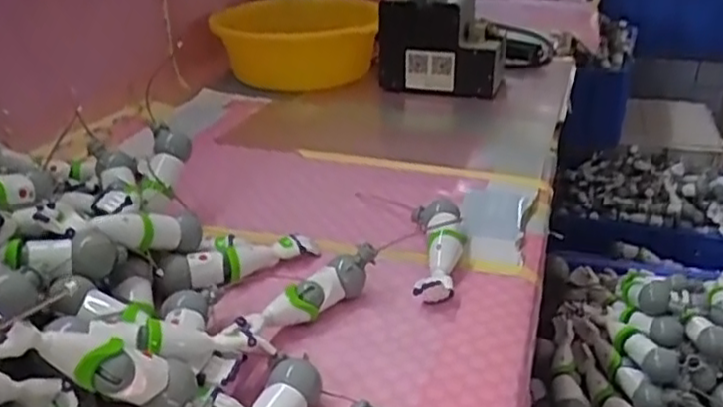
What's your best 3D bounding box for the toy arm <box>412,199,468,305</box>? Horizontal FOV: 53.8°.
[{"bbox_3d":[0.073,0.039,0.656,0.051,0.038,0.146,2,26,2],"label":"toy arm"}]

